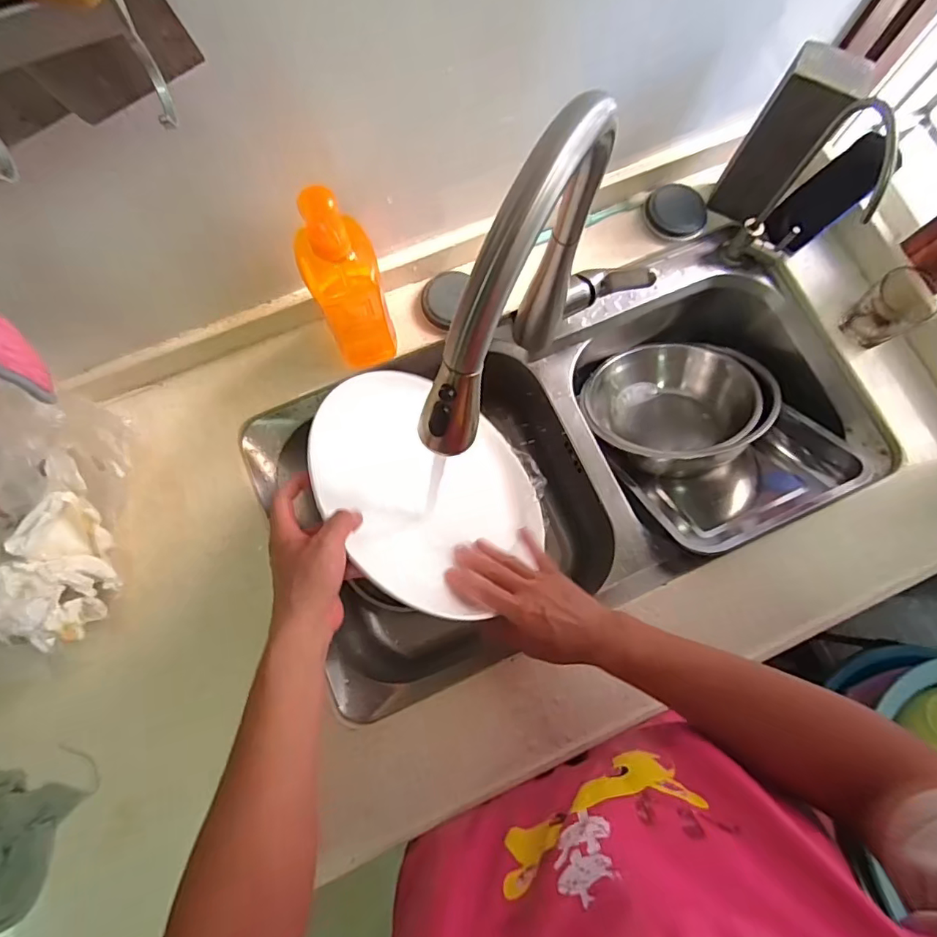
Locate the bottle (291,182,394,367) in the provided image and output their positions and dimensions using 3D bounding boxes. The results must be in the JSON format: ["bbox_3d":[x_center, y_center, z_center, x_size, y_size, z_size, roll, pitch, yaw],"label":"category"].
[{"bbox_3d":[-0.126,-0.190,0.550,0.069,0.241,0.073,-19,79,-5],"label":"bottle"}]

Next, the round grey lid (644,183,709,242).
[{"bbox_3d":[0.283,-0.349,0.721,0.079,0.015,0.084,0,78,-1],"label":"round grey lid"}]

